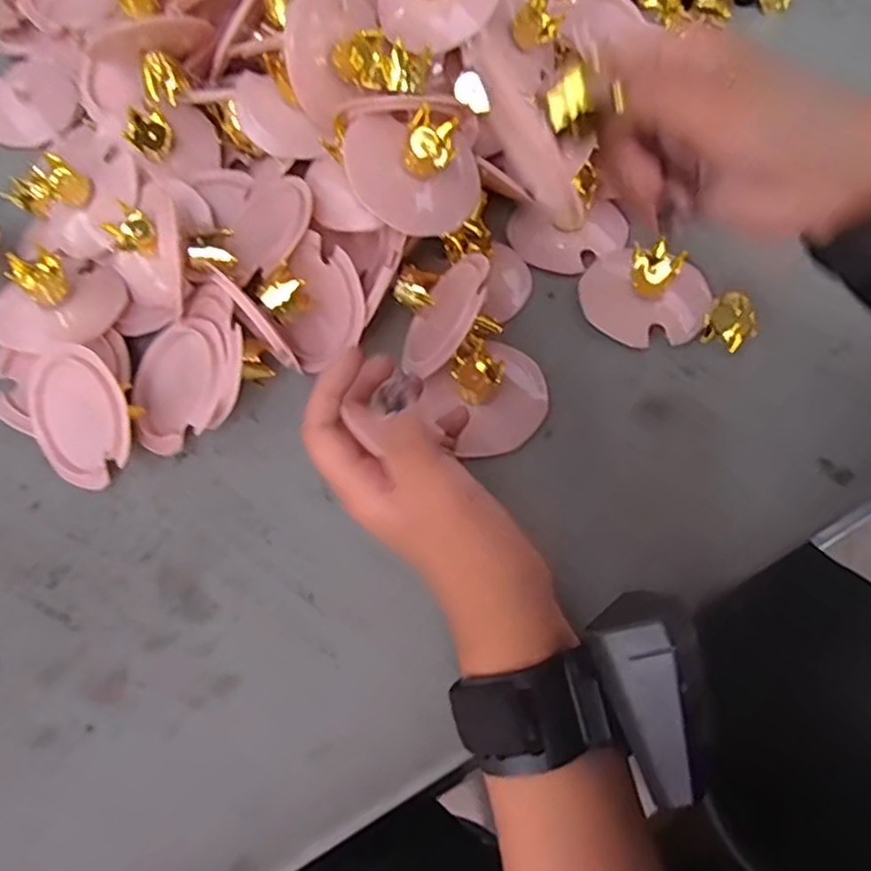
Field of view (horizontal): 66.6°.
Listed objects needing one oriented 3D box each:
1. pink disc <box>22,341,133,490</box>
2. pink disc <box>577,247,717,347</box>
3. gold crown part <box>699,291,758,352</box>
[{"bbox_3d":[-0.188,-0.008,0.350,0.070,0.011,0.069,6,106,23],"label":"pink disc"},{"bbox_3d":[0.125,-0.082,0.402,0.075,0.012,0.060,24,74,17],"label":"pink disc"},{"bbox_3d":[0.171,-0.066,0.382,0.027,0.024,0.022,20,63,14],"label":"gold crown part"}]

